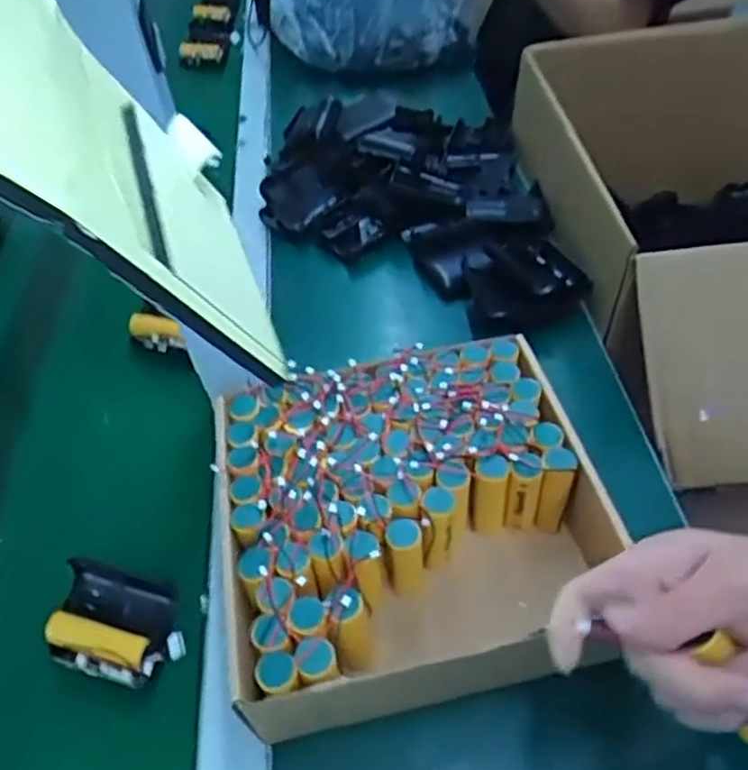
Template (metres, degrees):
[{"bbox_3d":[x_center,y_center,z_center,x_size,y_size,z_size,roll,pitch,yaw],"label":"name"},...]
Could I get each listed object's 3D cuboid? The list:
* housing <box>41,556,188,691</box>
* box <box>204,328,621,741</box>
[{"bbox_3d":[-0.165,0.155,0.456,0.094,0.031,0.063,13,50,16],"label":"housing"},{"bbox_3d":[0.029,0.086,0.474,0.238,0.081,0.221,-10,48,-4],"label":"box"}]

